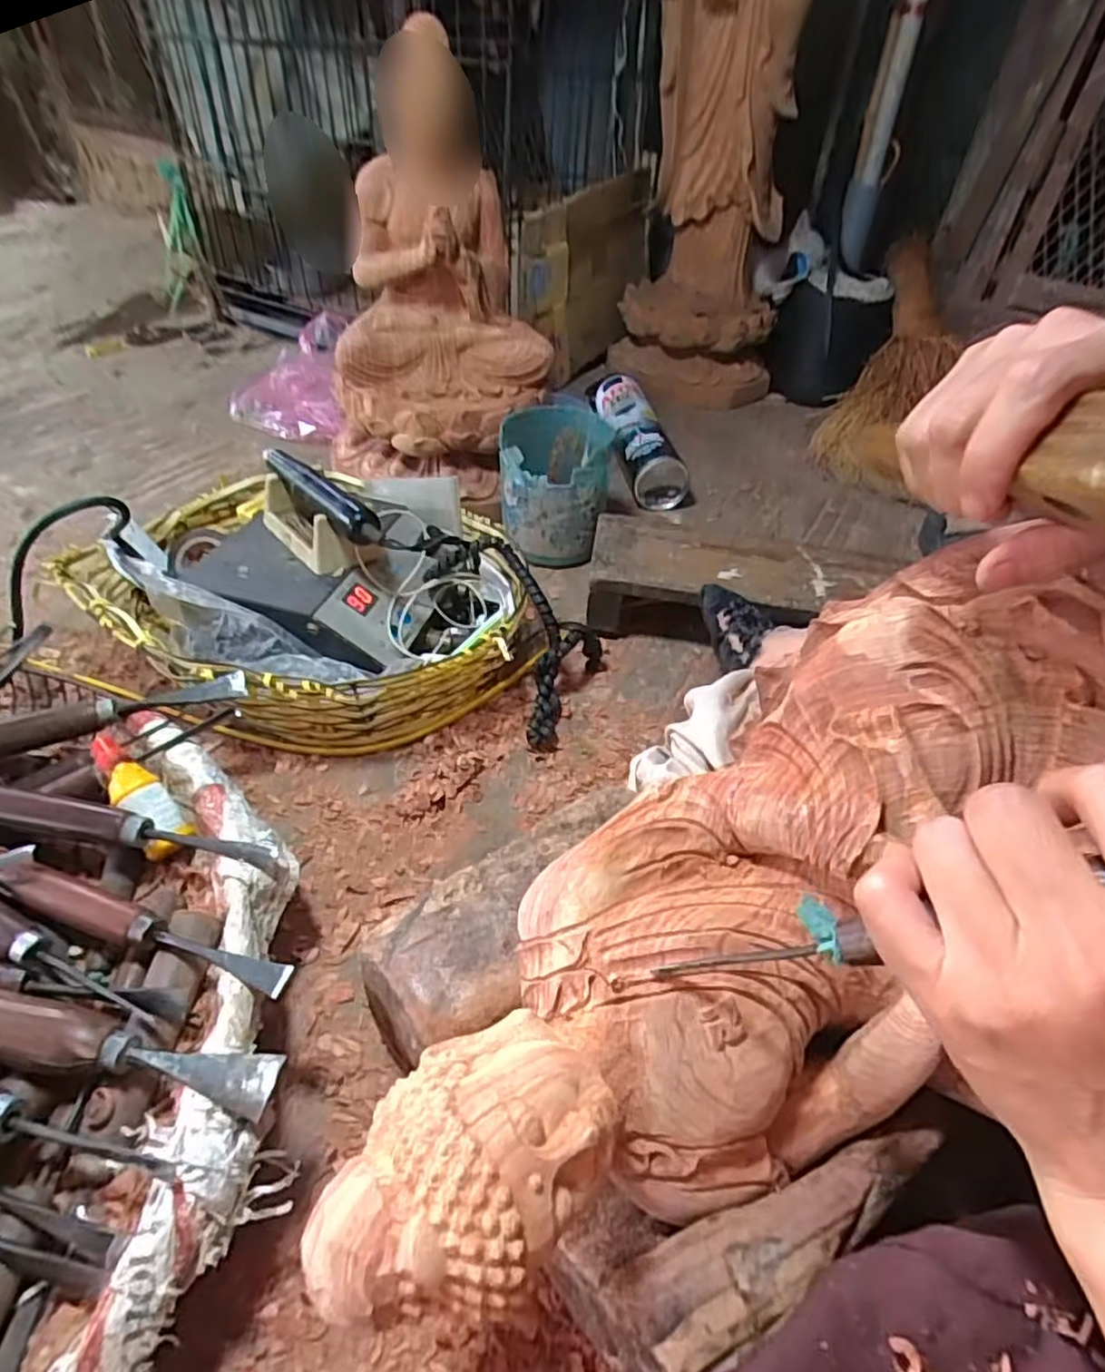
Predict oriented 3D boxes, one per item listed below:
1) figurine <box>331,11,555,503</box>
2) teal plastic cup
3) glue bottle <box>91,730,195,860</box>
[{"bbox_3d":[-0.108,-0.365,0.651,0.194,0.337,0.170,-30,53,-34],"label":"figurine"},{"bbox_3d":[0.000,-0.202,0.708,0.104,0.120,0.114,6,42,0],"label":"teal plastic cup"},{"bbox_3d":[-0.227,0.056,0.379,0.024,0.031,0.082,-35,78,-34],"label":"glue bottle"}]

